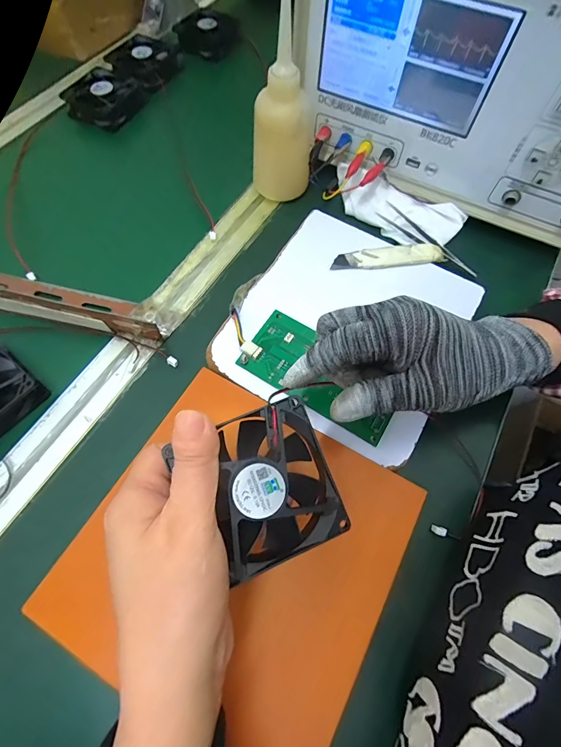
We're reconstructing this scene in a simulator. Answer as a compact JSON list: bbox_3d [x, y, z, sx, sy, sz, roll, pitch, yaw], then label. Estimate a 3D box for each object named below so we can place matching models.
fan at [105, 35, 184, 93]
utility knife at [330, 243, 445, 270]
[{"bbox_3d":[-0.196,-0.444,0.511,0.086,0.029,0.100,16,66,11],"label":"fan"},{"bbox_3d":[0.108,-0.115,0.357,0.111,0.011,0.022,-8,63,-1],"label":"utility knife"}]

